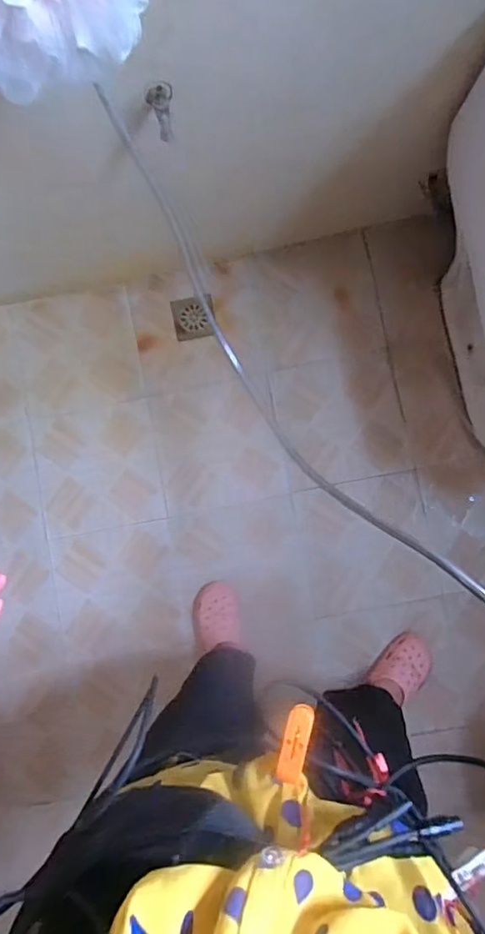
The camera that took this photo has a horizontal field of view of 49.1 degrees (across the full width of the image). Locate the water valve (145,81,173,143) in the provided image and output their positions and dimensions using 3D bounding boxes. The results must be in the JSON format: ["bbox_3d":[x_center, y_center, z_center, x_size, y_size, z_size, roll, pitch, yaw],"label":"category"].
[{"bbox_3d":[-0.115,-0.513,0.769,0.036,0.074,0.034,-16,86,1],"label":"water valve"}]

